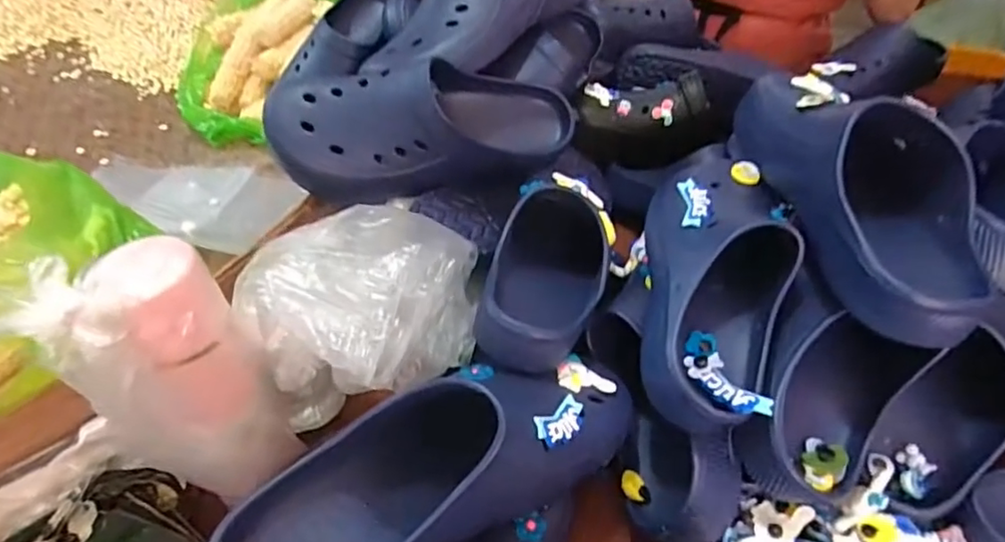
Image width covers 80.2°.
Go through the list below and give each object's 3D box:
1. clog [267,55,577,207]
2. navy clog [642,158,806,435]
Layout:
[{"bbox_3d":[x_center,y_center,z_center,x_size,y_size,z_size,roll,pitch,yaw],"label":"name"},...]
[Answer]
[{"bbox_3d":[-0.073,-0.149,0.593,0.292,0.103,0.101,-17,48,-15],"label":"clog"},{"bbox_3d":[0.170,0.002,0.472,0.106,0.080,0.245,9,50,7],"label":"navy clog"}]

